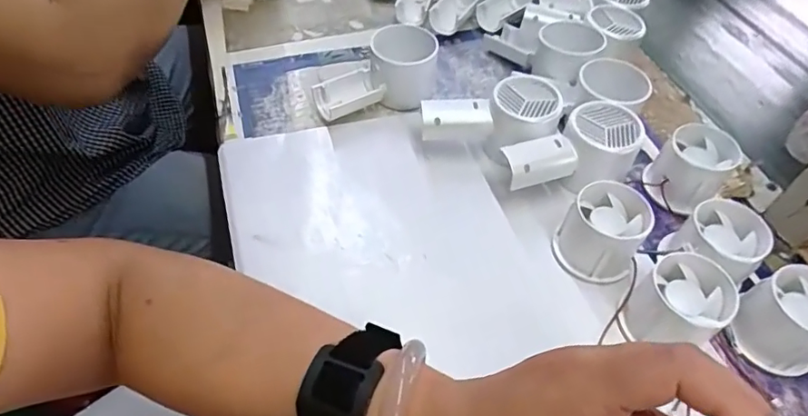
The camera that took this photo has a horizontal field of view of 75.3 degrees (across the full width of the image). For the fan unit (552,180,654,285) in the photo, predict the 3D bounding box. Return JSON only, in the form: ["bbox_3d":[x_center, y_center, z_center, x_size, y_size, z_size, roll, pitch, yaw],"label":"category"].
[{"bbox_3d":[0.140,0.017,0.371,0.054,0.052,0.050,2,52,-3],"label":"fan unit"}]

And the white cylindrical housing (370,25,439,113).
[{"bbox_3d":[0.000,-0.125,0.472,0.057,0.054,0.053,2,52,-3],"label":"white cylindrical housing"}]

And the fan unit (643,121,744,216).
[{"bbox_3d":[0.228,-0.030,0.418,0.064,0.049,0.053,-35,62,-27],"label":"fan unit"}]

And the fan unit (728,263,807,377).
[{"bbox_3d":[0.248,0.073,0.337,0.059,0.049,0.051,-21,56,-19],"label":"fan unit"}]

